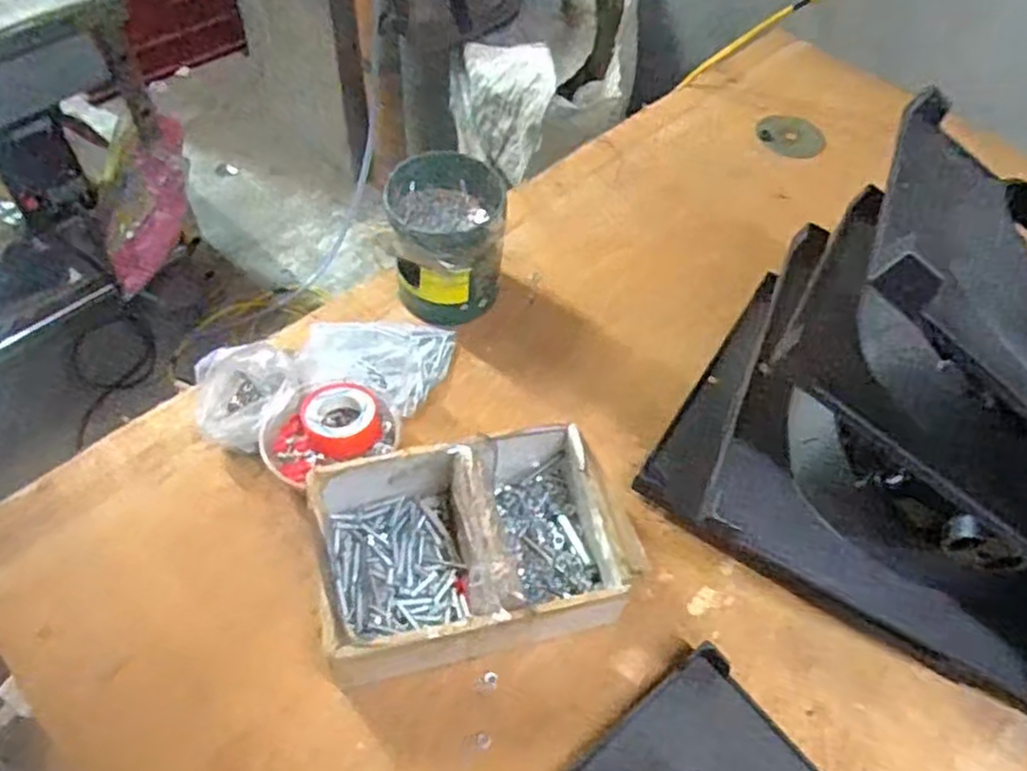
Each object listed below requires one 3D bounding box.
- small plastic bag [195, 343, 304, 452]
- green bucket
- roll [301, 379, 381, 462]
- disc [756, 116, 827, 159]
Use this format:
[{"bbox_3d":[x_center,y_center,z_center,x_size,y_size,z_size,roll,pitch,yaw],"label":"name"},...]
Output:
[{"bbox_3d":[-0.235,0.012,0.670,0.092,0.053,0.092,-22,58,-17],"label":"small plastic bag"},{"bbox_3d":[-0.064,-0.139,0.742,0.107,0.126,0.112,-4,54,-5],"label":"green bucket"},{"bbox_3d":[-0.151,0.029,0.653,0.063,0.022,0.071,-32,61,-22],"label":"roll"},{"bbox_3d":[0.365,-0.326,0.978,0.087,0.006,0.072,19,64,3],"label":"disc"}]

